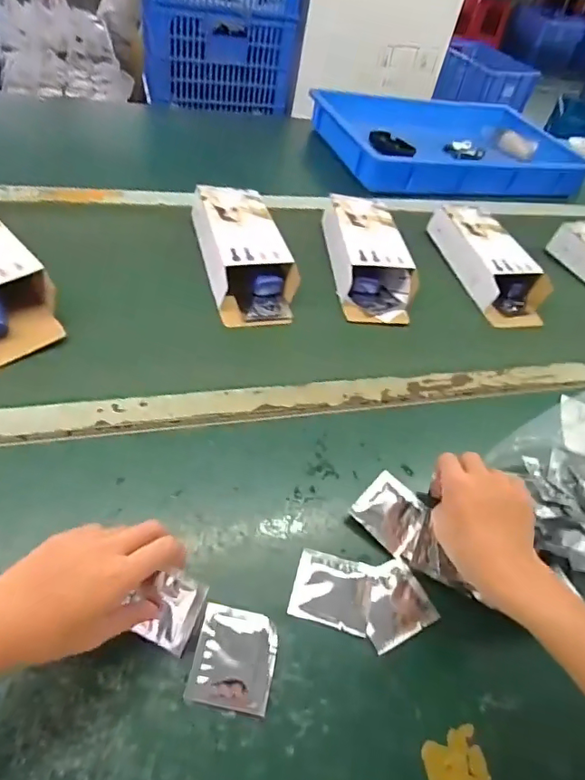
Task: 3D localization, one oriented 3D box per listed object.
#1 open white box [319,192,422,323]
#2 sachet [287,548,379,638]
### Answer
[{"bbox_3d":[0.116,-0.204,0.776,0.113,0.064,0.238,-3,54,-5],"label":"open white box"},{"bbox_3d":[0.037,0.179,0.458,0.069,0.007,0.063,13,54,6],"label":"sachet"}]

